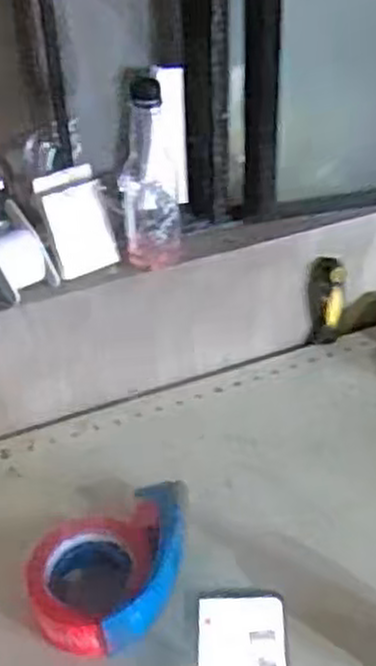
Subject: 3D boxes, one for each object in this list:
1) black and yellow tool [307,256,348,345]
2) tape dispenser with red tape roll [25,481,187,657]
[{"bbox_3d":[0.165,-0.036,0.962,0.040,0.107,0.035,-3,39,-2],"label":"black and yellow tool"},{"bbox_3d":[-0.065,0.210,0.711,0.157,0.055,0.129,-9,39,-9],"label":"tape dispenser with red tape roll"}]

